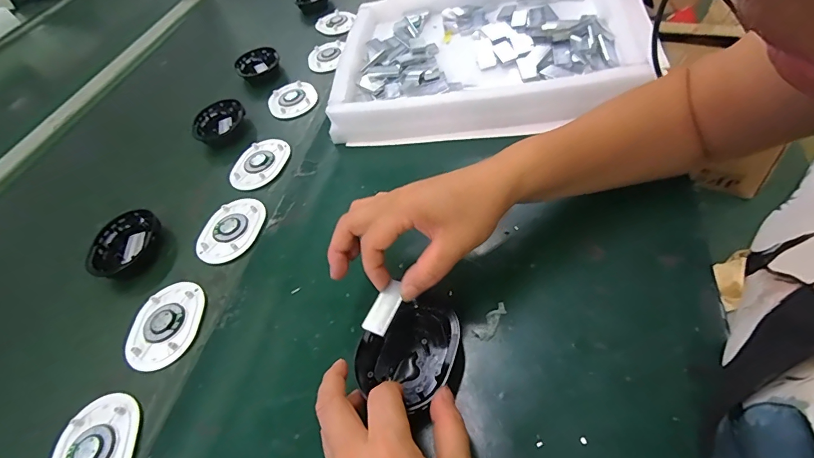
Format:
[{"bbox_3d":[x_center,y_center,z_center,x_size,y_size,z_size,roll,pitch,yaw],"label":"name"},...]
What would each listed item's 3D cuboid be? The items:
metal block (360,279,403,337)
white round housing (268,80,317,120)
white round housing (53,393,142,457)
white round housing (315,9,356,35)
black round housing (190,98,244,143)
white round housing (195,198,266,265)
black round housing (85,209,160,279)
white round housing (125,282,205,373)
[{"bbox_3d":[-0.017,0.057,0.307,0.023,0.004,0.041,11,60,39],"label":"metal block"},{"bbox_3d":[-0.169,-0.191,0.614,0.070,0.018,0.078,-16,47,-9],"label":"white round housing"},{"bbox_3d":[-0.247,0.177,0.331,0.066,0.009,0.086,-10,46,-3],"label":"white round housing"},{"bbox_3d":[-0.130,-0.377,0.758,0.070,0.021,0.080,-13,47,-6],"label":"white round housing"},{"bbox_3d":[-0.269,-0.153,0.597,0.074,0.025,0.082,-24,49,-16],"label":"black round housing"},{"bbox_3d":[-0.198,0.000,0.473,0.087,0.013,0.087,8,48,13],"label":"white round housing"},{"bbox_3d":[-0.316,0.018,0.469,0.078,0.027,0.085,-32,51,-22],"label":"black round housing"},{"bbox_3d":[-0.230,0.091,0.401,0.067,0.013,0.087,-9,46,-2],"label":"white round housing"}]

